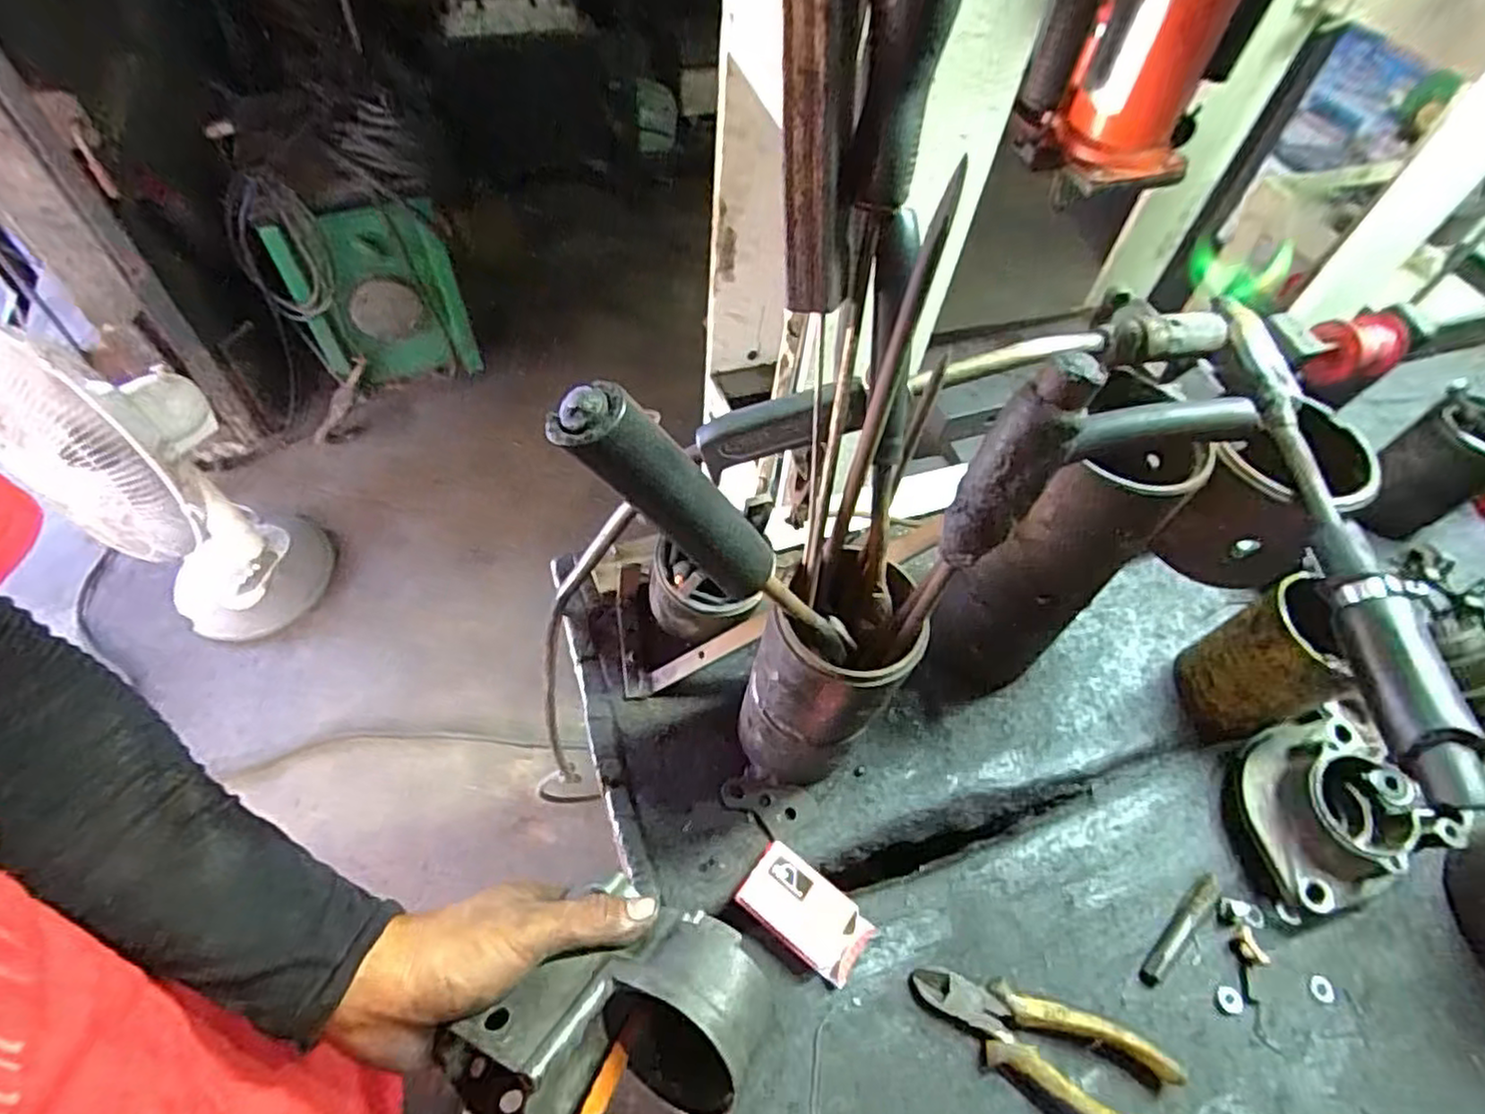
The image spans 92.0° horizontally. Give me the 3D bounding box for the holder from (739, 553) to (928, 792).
[{"bbox_3d":[0.045,0.080,0.425,0.079,0.179,0.067,-17,58,-14],"label":"holder"}]

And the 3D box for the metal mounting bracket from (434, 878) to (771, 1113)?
[{"bbox_3d":[-0.060,0.233,0.347,0.108,0.069,0.137,40,62,21],"label":"metal mounting bracket"}]

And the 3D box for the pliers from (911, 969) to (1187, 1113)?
[{"bbox_3d":[0.174,0.280,0.411,0.151,0.015,0.054,25,58,13],"label":"pliers"}]

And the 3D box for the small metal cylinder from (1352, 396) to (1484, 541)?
[{"bbox_3d":[0.598,-0.077,0.617,0.070,0.114,0.071,2,56,-3],"label":"small metal cylinder"}]

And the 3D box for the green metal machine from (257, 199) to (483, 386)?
[{"bbox_3d":[-0.763,-0.537,1.531,0.317,0.388,0.098,-22,60,-18],"label":"green metal machine"}]

